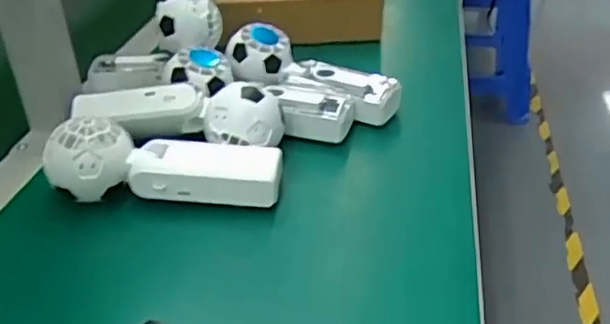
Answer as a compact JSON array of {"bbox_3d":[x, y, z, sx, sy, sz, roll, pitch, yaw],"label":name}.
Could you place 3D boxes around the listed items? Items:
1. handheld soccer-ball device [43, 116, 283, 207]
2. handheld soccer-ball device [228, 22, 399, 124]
[{"bbox_3d":[-0.101,0.001,0.455,0.164,0.063,0.047,-1,33,3],"label":"handheld soccer-ball device"},{"bbox_3d":[0.004,-0.077,0.572,0.166,0.070,0.055,12,36,21],"label":"handheld soccer-ball device"}]

